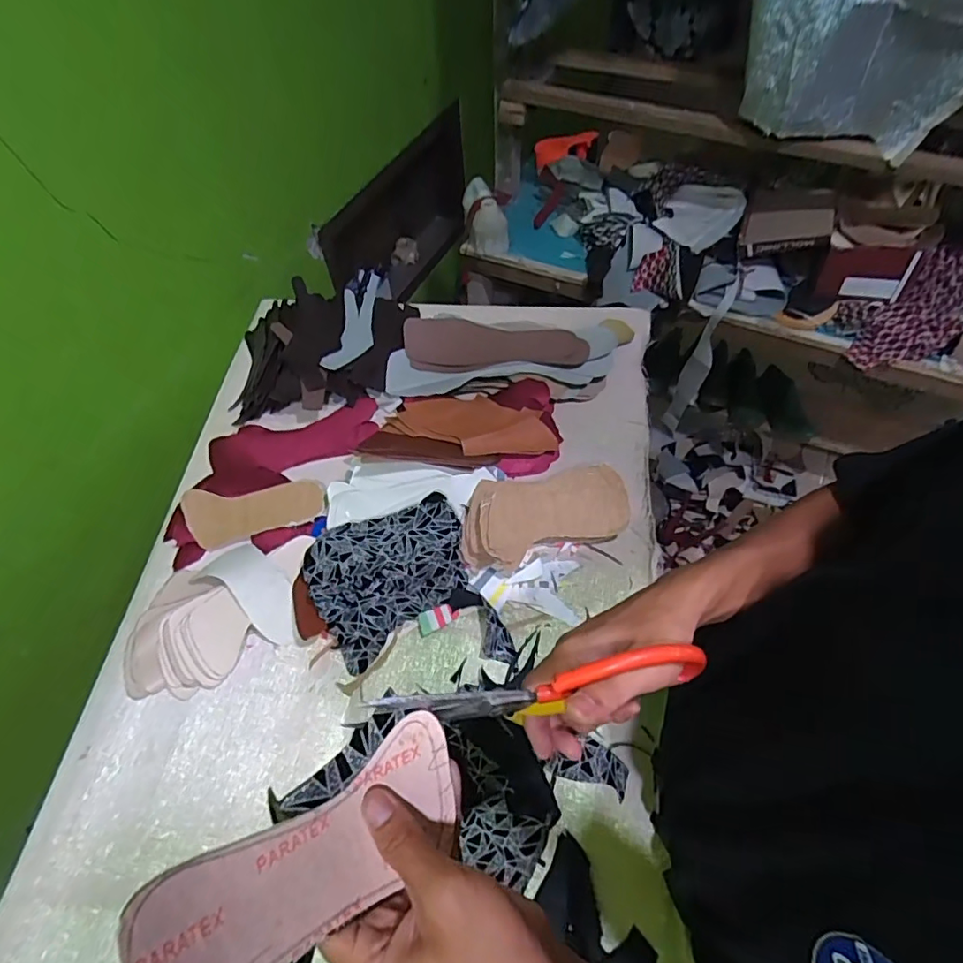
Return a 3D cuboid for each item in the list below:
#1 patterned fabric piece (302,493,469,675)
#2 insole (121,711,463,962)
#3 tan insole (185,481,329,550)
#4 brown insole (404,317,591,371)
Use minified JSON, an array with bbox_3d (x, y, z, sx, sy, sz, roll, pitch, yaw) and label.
[{"bbox_3d":[-0.099,0.096,0.601,0.167,0.064,0.136,-26,62,-14],"label":"patterned fabric piece"},{"bbox_3d":[-0.072,0.170,0.247,0.057,0.038,0.154,46,34,24],"label":"insole"},{"bbox_3d":[-0.277,0.039,0.663,0.166,0.011,0.068,-5,81,-1],"label":"tan insole"},{"bbox_3d":[0.019,-0.196,0.770,0.253,0.020,0.096,2,58,4],"label":"brown insole"}]

